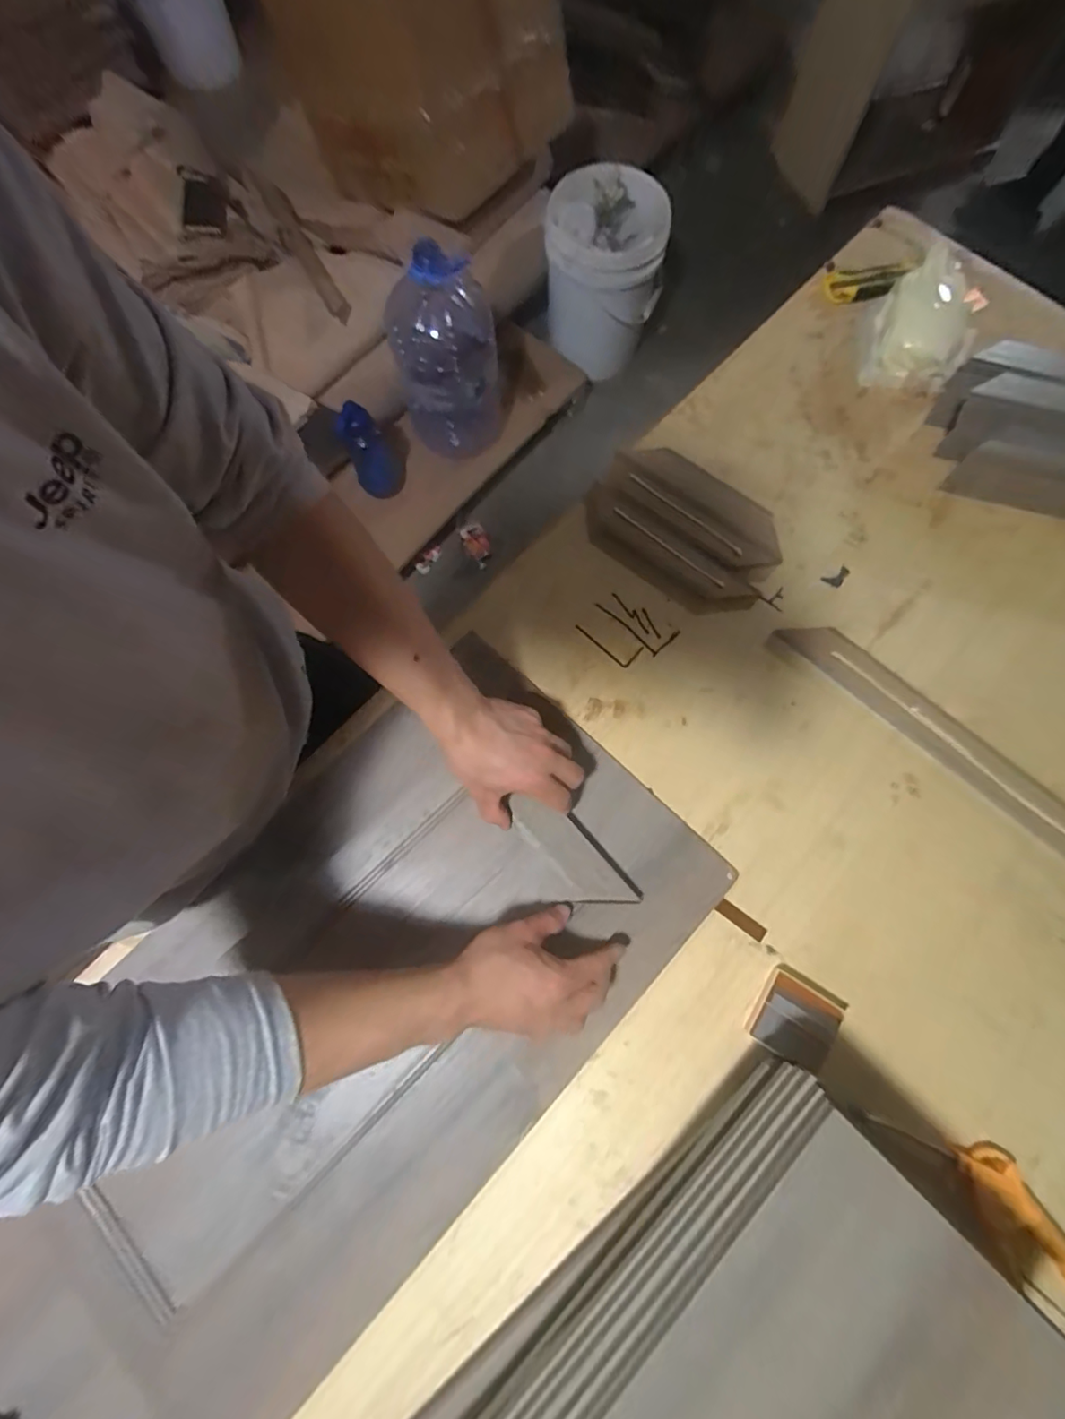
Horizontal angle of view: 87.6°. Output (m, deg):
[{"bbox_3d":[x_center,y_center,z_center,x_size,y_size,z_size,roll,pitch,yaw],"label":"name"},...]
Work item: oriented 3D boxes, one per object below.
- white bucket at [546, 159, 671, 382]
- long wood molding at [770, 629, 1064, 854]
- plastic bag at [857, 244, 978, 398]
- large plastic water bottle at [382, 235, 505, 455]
[{"bbox_3d":[0.178,-1.128,1.467,0.290,0.361,0.318,8,75,2],"label":"white bucket"},{"bbox_3d":[0.467,0.067,0.559,0.493,0.006,0.050,41,79,8],"label":"long wood molding"},{"bbox_3d":[0.455,-0.455,0.654,0.100,0.071,0.141,12,77,2],"label":"plastic bag"},{"bbox_3d":[-0.184,-0.753,1.212,0.218,0.440,0.203,-7,75,-2],"label":"large plastic water bottle"}]

